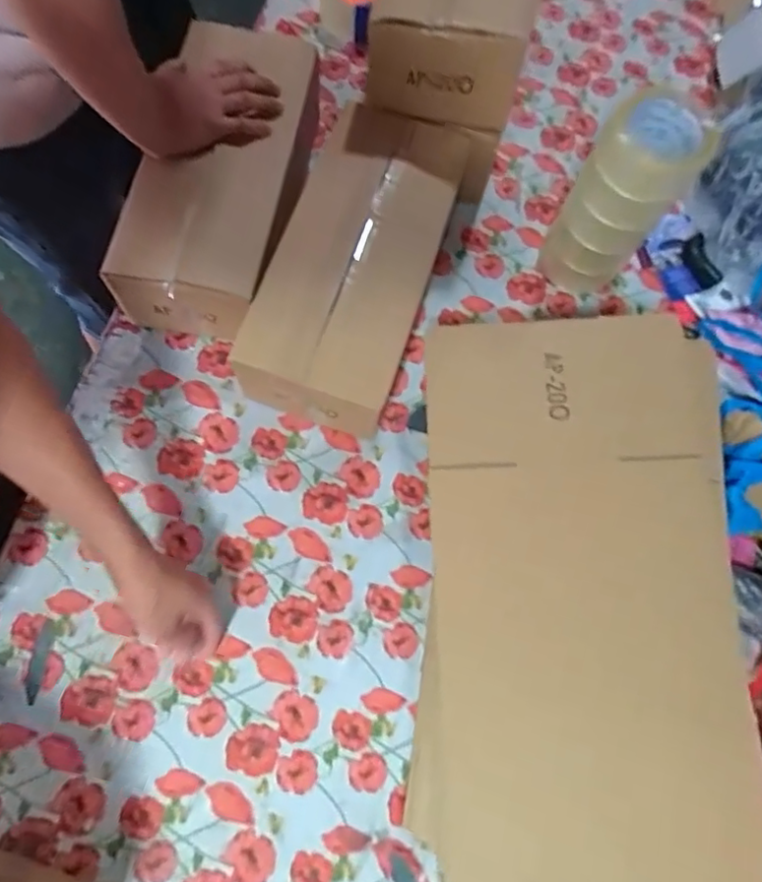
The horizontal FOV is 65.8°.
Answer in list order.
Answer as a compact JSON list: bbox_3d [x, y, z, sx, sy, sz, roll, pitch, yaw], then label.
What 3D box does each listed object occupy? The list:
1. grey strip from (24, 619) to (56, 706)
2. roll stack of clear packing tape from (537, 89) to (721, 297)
[{"bbox_3d":[-0.351,0.226,0.605,0.017,0.004,0.080,10,71,-2],"label":"grey strip"},{"bbox_3d":[0.279,-0.282,0.694,0.105,0.217,0.110,28,71,4],"label":"roll stack of clear packing tape"}]

